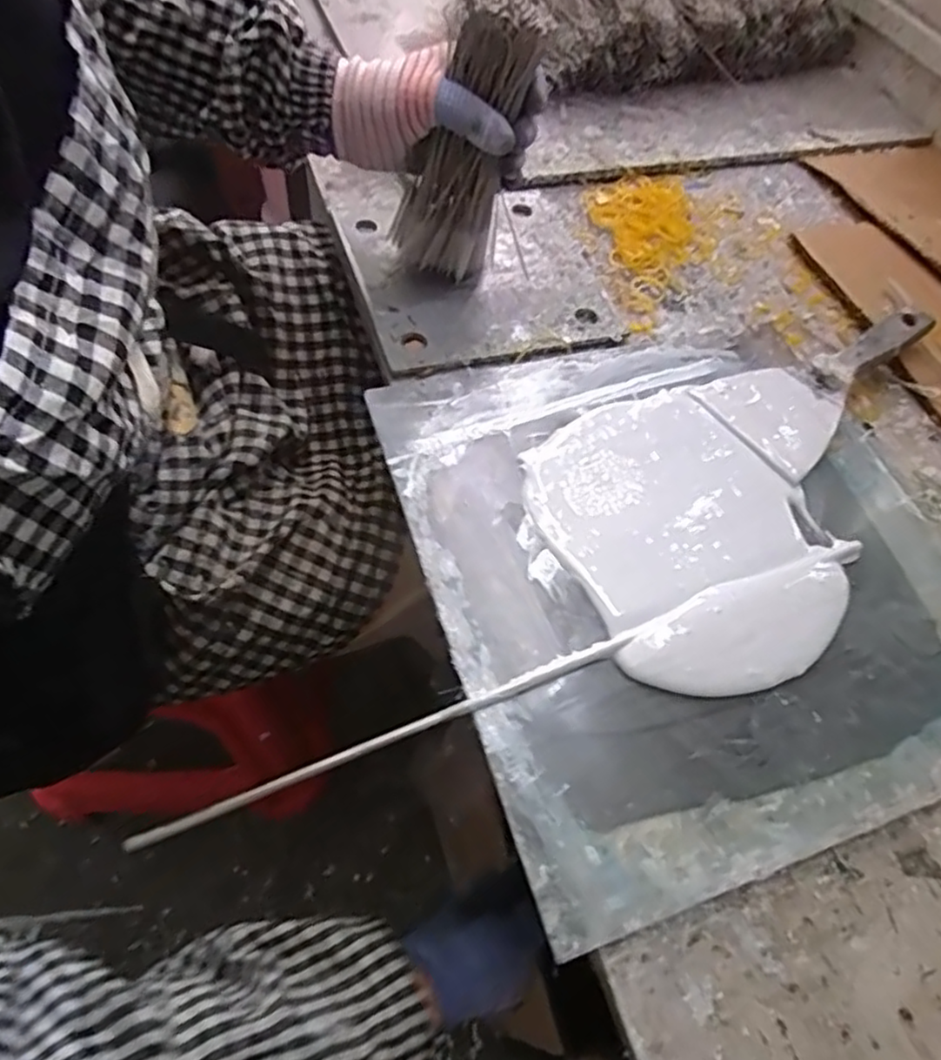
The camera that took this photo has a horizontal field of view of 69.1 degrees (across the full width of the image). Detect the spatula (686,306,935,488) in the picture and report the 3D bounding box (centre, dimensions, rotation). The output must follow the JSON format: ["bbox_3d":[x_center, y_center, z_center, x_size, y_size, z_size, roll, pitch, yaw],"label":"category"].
[{"bbox_3d":[0.266,-0.117,0.511,0.188,0.029,0.096,-31,66,-20],"label":"spatula"}]

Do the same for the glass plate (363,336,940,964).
[{"bbox_3d":[0.150,0.011,0.433,0.357,0.010,0.347,-15,62,-13],"label":"glass plate"}]

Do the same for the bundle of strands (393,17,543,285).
[{"bbox_3d":[-0.001,-0.258,0.475,0.059,0.163,0.052,-14,60,-32],"label":"bundle of strands"}]

